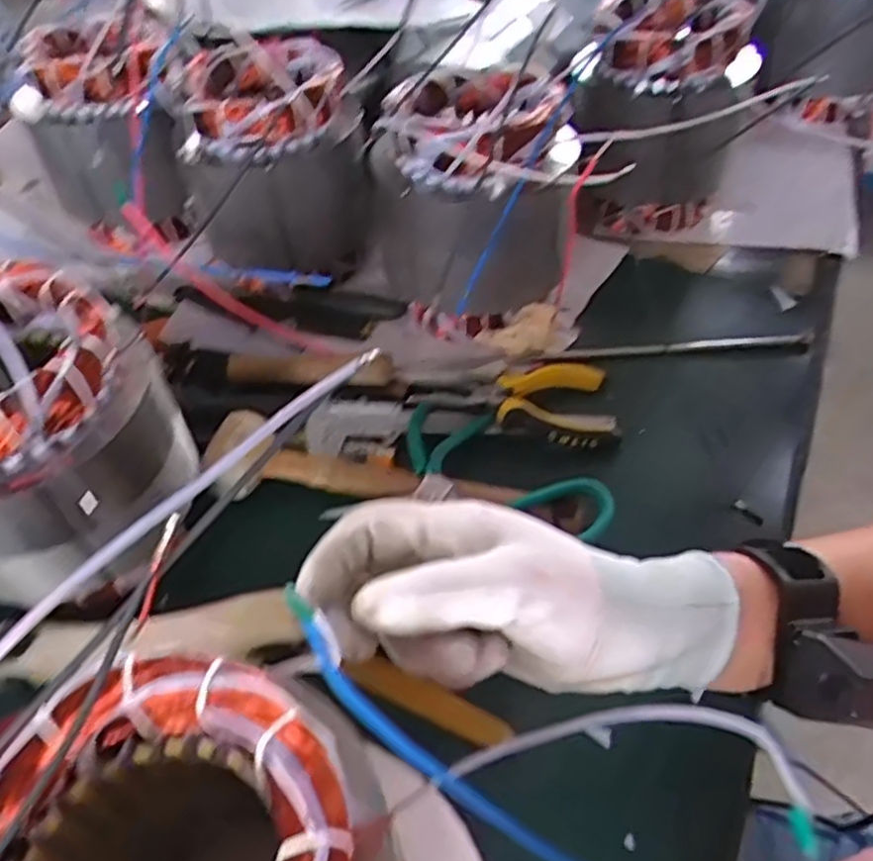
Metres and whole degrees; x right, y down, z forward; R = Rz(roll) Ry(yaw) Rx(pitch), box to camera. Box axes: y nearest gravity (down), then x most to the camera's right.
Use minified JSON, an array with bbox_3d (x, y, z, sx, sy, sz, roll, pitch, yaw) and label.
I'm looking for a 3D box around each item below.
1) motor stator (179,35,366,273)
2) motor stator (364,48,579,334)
[{"bbox_3d":[-0.139,-0.231,0.639,0.144,0.158,0.145,-8,50,-4],"label":"motor stator"},{"bbox_3d":[0.031,-0.184,0.570,0.143,0.157,0.151,-1,49,1],"label":"motor stator"}]

